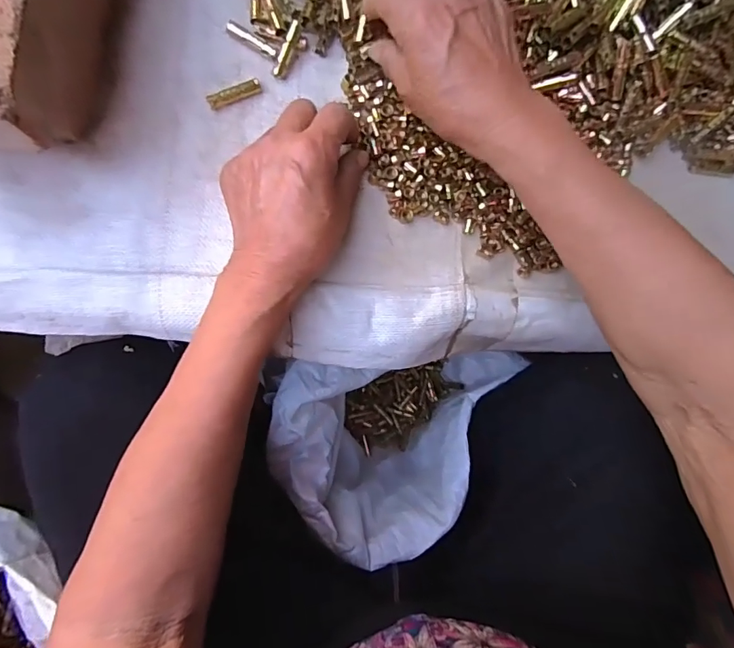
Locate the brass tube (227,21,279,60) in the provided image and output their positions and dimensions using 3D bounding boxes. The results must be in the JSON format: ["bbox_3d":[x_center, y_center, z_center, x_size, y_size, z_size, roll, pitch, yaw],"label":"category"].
[{"bbox_3d":[-0.084,-0.208,0.336,0.040,0.005,0.008,32,85,-8],"label":"brass tube"}]

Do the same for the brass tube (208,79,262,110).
[{"bbox_3d":[-0.095,-0.167,0.331,0.040,0.008,0.008,-28,95,-9],"label":"brass tube"}]

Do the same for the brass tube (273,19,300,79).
[{"bbox_3d":[-0.059,-0.200,0.333,0.007,0.006,0.040,22,102,-9],"label":"brass tube"}]

